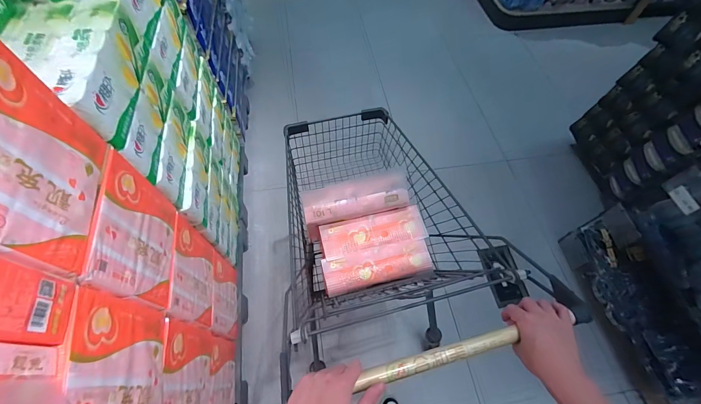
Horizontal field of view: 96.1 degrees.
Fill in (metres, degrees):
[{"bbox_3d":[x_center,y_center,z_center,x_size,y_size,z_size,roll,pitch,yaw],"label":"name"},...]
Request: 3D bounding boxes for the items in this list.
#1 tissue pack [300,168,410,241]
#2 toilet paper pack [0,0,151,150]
[{"bbox_3d":[0.018,0.003,0.851,0.284,0.088,0.103,-12,66,-5],"label":"tissue pack"},{"bbox_3d":[-0.605,-0.285,0.691,0.195,0.142,0.362,-7,66,-3],"label":"toilet paper pack"}]

